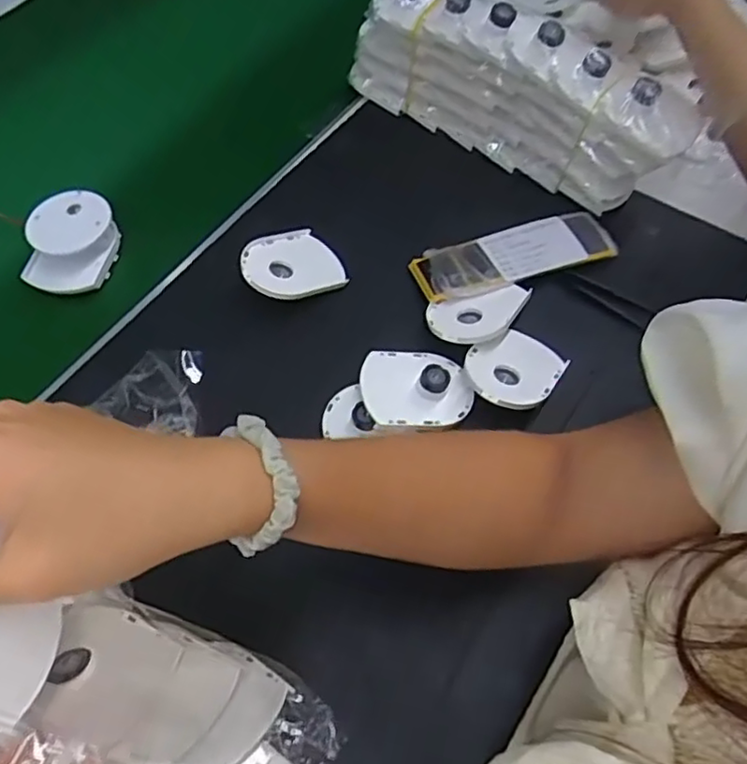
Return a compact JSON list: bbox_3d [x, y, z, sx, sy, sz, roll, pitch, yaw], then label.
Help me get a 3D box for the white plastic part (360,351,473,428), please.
[{"bbox_3d":[0.028,0.003,0.435,0.070,0.016,0.058,-5,60,-2],"label":"white plastic part"}]

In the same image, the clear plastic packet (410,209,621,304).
[{"bbox_3d":[0.107,-0.098,0.493,0.150,0.016,0.052,-18,61,-9],"label":"clear plastic packet"}]

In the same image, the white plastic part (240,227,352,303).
[{"bbox_3d":[-0.060,-0.086,0.488,0.074,0.009,0.064,-26,64,-36],"label":"white plastic part"}]

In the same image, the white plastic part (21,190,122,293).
[{"bbox_3d":[-0.237,-0.108,0.512,0.059,0.033,0.075,4,60,4],"label":"white plastic part"}]

